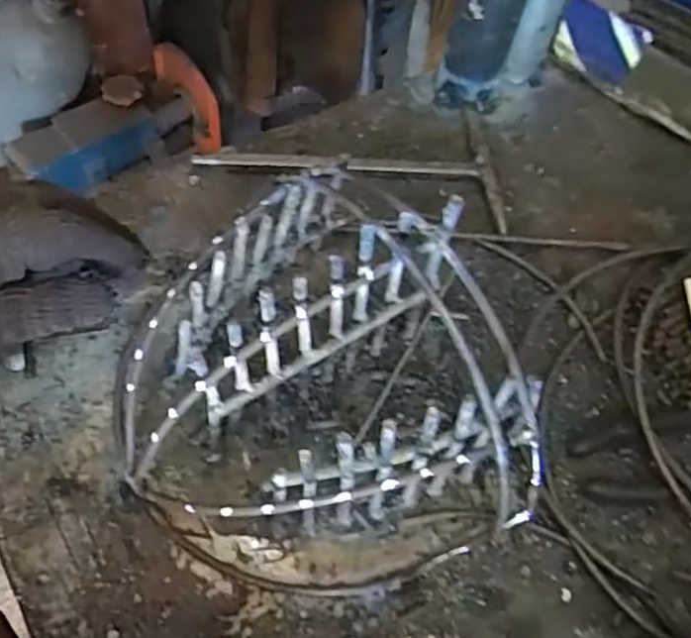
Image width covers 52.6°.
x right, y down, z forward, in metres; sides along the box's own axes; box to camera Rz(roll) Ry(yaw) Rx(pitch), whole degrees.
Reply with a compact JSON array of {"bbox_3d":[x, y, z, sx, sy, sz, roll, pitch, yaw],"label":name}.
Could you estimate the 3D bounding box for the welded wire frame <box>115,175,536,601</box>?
[{"bbox_3d":[-0.018,0.036,0.363,0.191,0.114,0.207,-27,63,-18],"label":"welded wire frame"}]

